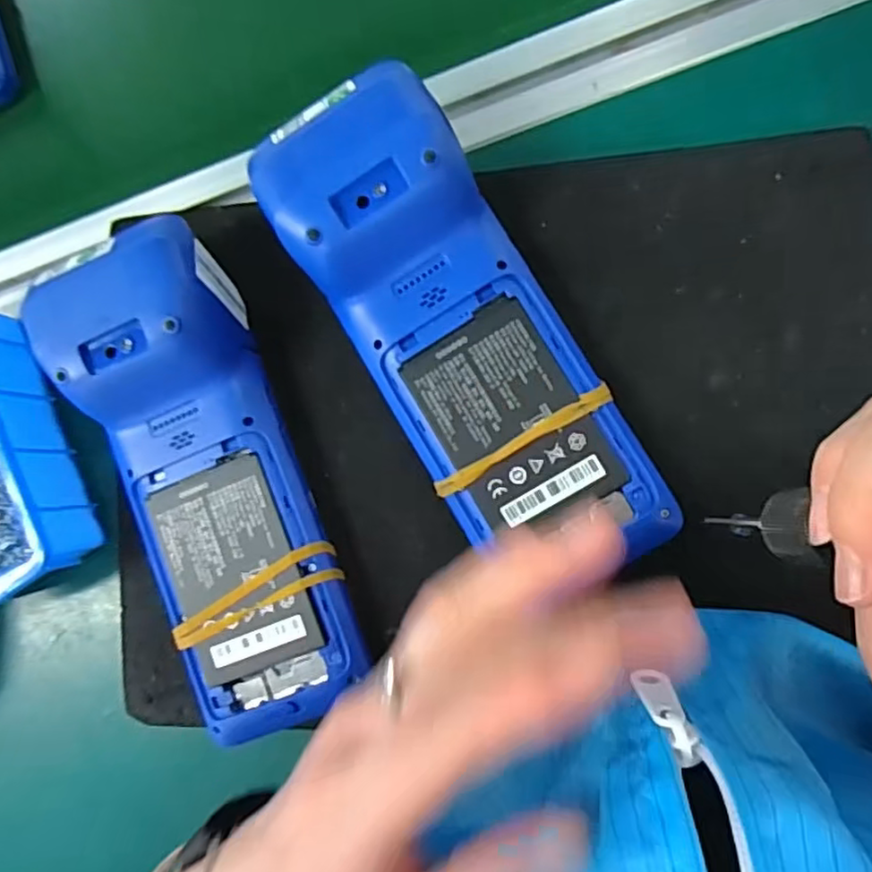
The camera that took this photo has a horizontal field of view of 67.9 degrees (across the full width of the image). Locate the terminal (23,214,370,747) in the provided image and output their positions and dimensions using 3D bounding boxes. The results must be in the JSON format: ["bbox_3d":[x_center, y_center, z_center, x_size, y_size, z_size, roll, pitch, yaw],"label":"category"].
[{"bbox_3d":[-0.103,0.024,0.286,0.080,0.051,0.218,-22,85,8],"label":"terminal"}]

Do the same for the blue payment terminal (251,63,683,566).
[{"bbox_3d":[0.010,-0.040,0.267,0.078,0.050,0.212,-31,83,7],"label":"blue payment terminal"}]

